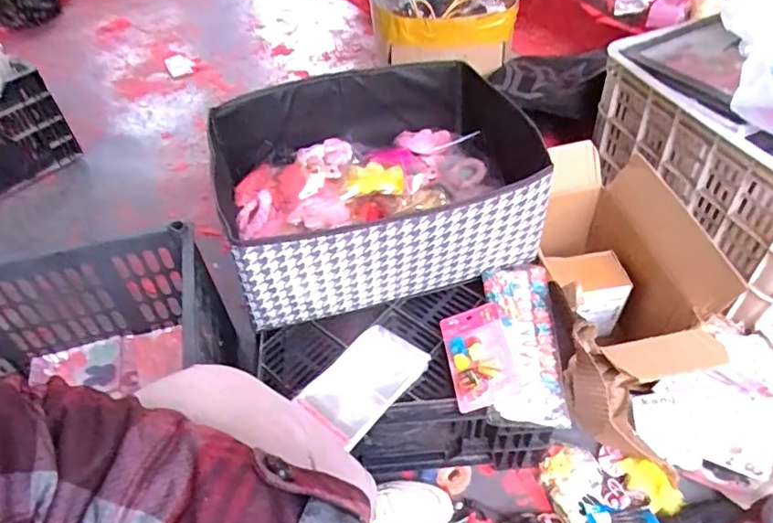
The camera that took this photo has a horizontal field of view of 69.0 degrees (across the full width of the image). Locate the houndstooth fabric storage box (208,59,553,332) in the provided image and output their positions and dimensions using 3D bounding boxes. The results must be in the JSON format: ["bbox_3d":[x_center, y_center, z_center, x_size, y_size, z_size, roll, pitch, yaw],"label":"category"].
[{"bbox_3d":[0.001,-0.121,0.805,0.455,0.156,0.347,-15,48,-9],"label":"houndstooth fabric storage box"}]

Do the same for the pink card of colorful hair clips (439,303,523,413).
[{"bbox_3d":[0.114,0.114,0.700,0.078,0.019,0.133,-16,44,8],"label":"pink card of colorful hair clips"}]

